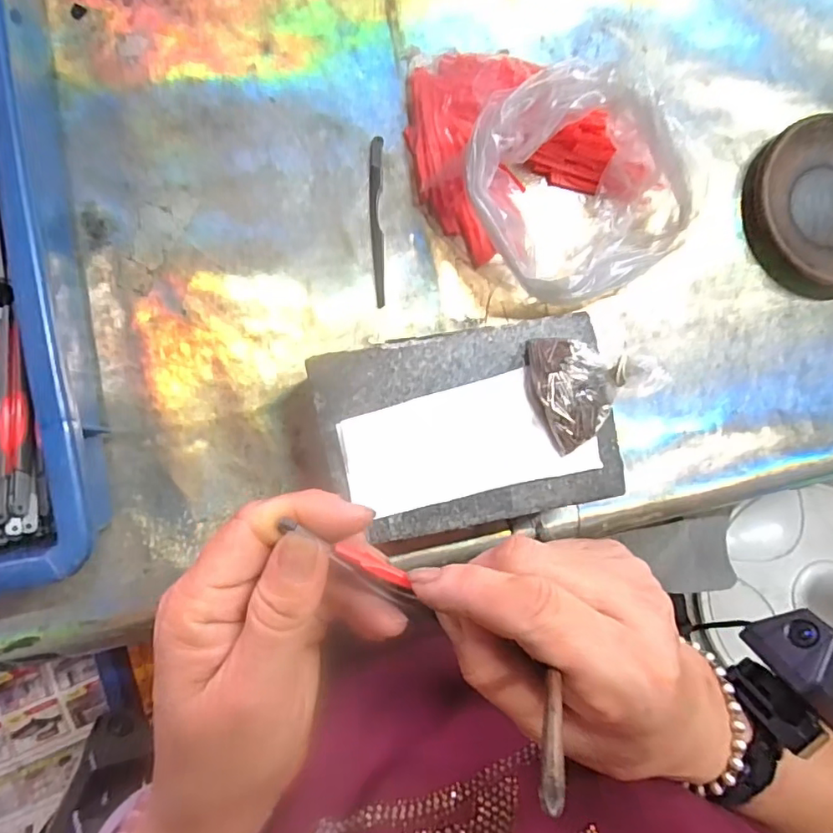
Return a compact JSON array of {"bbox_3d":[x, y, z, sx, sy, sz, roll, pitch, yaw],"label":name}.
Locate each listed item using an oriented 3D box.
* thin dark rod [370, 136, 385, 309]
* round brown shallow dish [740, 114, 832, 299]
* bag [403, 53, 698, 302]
[{"bbox_3d":[-0.024,-0.119,0.328,0.009,0.004,0.102,0,87,-8],"label":"thin dark rod"},{"bbox_3d":[0.275,-0.140,0.358,0.112,0.017,0.111,0,86,-8],"label":"round brown shallow dish"},{"bbox_3d":[0.071,-0.149,0.309,0.176,0.068,0.117,45,82,-3],"label":"bag"}]

